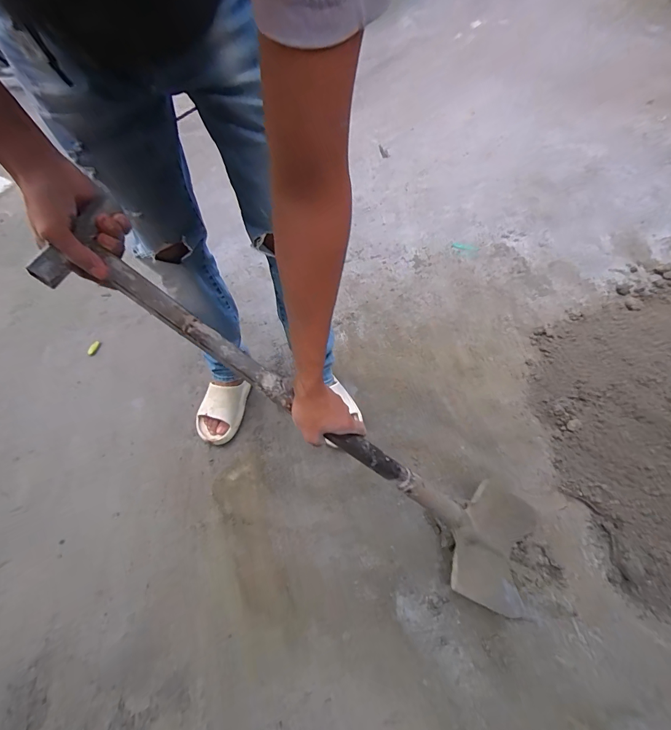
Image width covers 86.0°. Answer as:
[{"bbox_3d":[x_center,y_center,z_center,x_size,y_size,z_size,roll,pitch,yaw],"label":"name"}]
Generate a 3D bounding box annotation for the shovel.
[{"bbox_3d":[0.030,0.145,0.587,0.123,0.926,0.214,-17,41,50],"label":"shovel"}]

